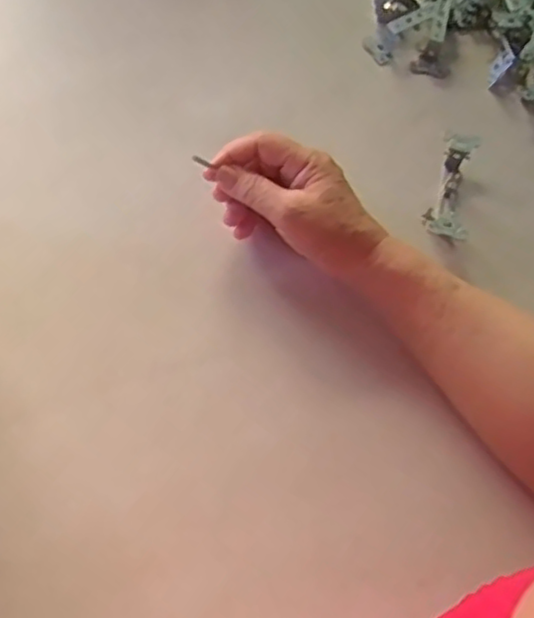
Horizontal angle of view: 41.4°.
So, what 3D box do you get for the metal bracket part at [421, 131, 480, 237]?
[{"bbox_3d":[0.152,-0.098,0.588,0.033,0.028,0.099,13,64,3],"label":"metal bracket part"}]

